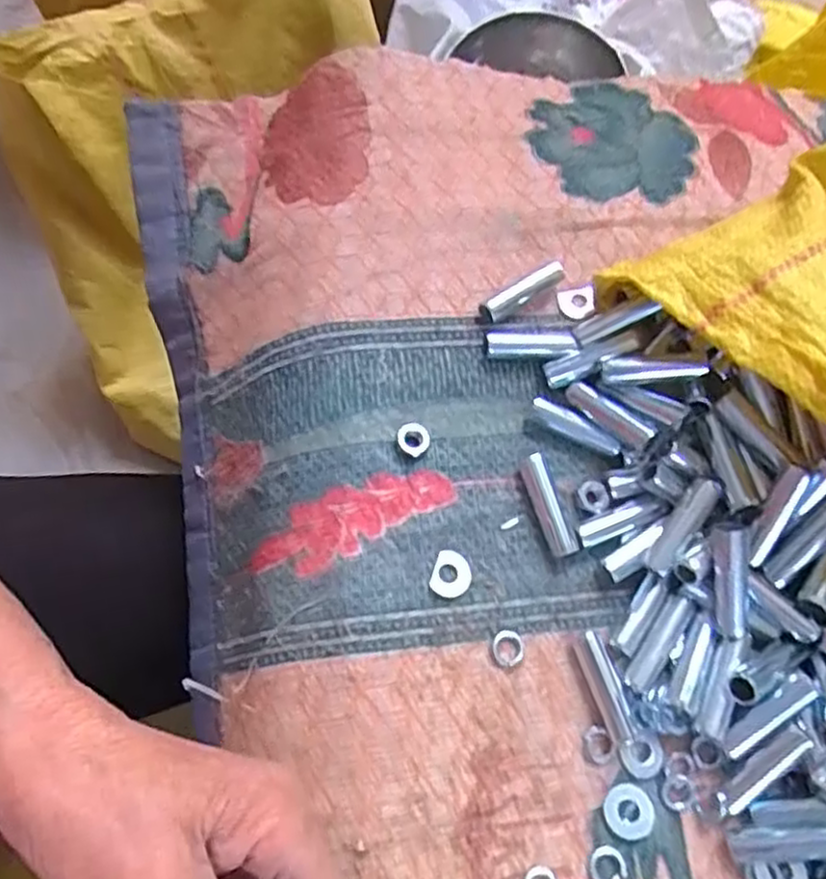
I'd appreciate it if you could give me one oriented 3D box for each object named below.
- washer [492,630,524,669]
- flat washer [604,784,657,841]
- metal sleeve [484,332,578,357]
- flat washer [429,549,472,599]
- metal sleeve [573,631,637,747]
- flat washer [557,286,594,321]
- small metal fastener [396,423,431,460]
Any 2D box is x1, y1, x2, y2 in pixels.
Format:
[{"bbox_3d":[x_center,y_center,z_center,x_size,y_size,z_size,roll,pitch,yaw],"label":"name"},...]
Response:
[{"bbox_3d":[0.038,0.082,0.289,0.012,0.004,0.014,-16,73,-11],"label":"washer"},{"bbox_3d":[0.082,0.140,0.275,0.020,0.004,0.019,2,71,-6],"label":"flat washer"},{"bbox_3d":[0.052,-0.042,0.324,0.039,0.011,0.013,3,71,-5],"label":"metal sleeve"},{"bbox_3d":[0.016,0.054,0.293,0.015,0.004,0.018,17,70,0],"label":"flat washer"},{"bbox_3d":[0.076,0.097,0.286,0.011,0.009,0.042,-17,74,-12],"label":"metal sleeve"},{"bbox_3d":[0.076,-0.062,0.338,0.017,0.004,0.014,-13,106,-1],"label":"flat washer"},{"bbox_3d":[0.000,0.000,0.307,0.014,0.005,0.013,2,71,-6],"label":"small metal fastener"}]

